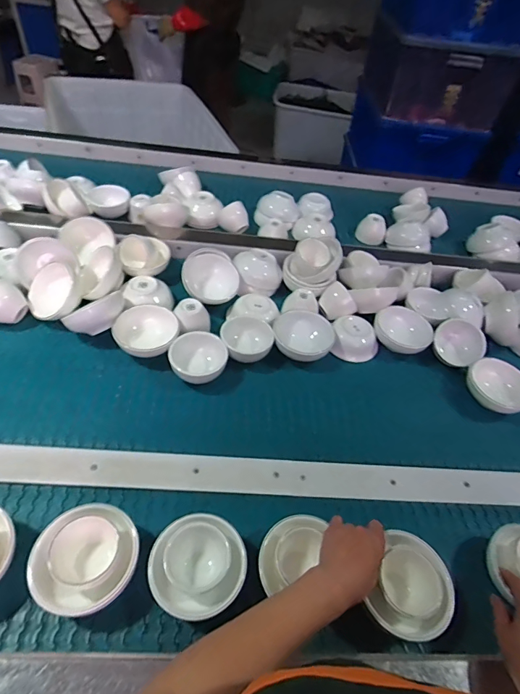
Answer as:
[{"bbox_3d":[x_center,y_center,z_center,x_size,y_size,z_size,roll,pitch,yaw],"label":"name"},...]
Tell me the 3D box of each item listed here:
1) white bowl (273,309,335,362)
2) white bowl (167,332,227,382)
[{"bbox_3d":[0.086,-0.024,0.792,0.113,0.048,0.109,-2,50,2],"label":"white bowl"},{"bbox_3d":[-0.110,0.019,0.727,0.102,0.056,0.085,-11,50,-6],"label":"white bowl"}]

